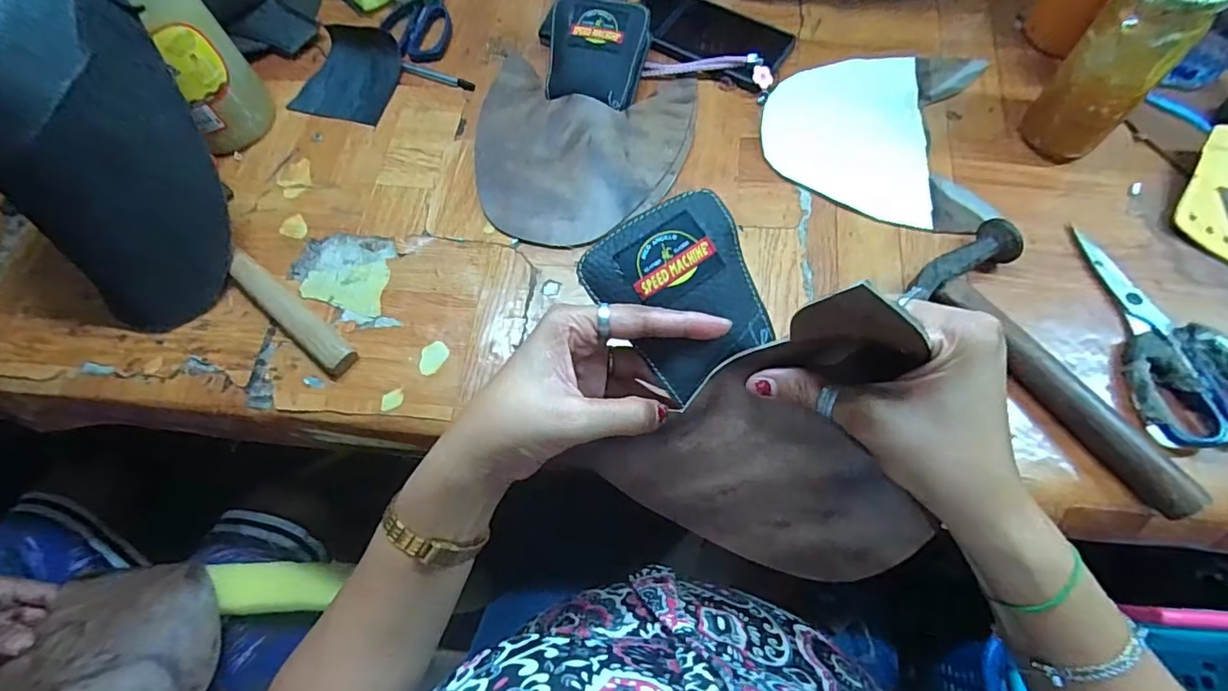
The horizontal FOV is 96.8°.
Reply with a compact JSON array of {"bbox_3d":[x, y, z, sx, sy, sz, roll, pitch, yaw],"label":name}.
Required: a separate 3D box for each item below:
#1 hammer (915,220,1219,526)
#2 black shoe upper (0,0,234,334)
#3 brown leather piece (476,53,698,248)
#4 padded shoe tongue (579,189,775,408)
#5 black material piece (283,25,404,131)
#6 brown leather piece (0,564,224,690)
[{"bbox_3d":[0.317,0.006,0.383,0.090,0.029,0.210,-35,68,-12],"label":"hammer"},{"bbox_3d":[-0.392,-0.146,0.404,0.119,0.271,0.131,8,39,34],"label":"black shoe upper"},{"bbox_3d":[-0.032,-0.179,0.492,0.194,0.022,0.200,7,66,7],"label":"brown leather piece"},{"bbox_3d":[0.041,-0.032,0.304,0.085,0.012,0.098,-36,91,-1],"label":"padded shoe tongue"},{"bbox_3d":[-0.265,-0.278,0.554,0.094,0.014,0.111,13,67,9],"label":"black material piece"},{"bbox_3d":[-0.444,0.276,0.462,0.168,0.066,0.162,-4,65,1],"label":"brown leather piece"}]

